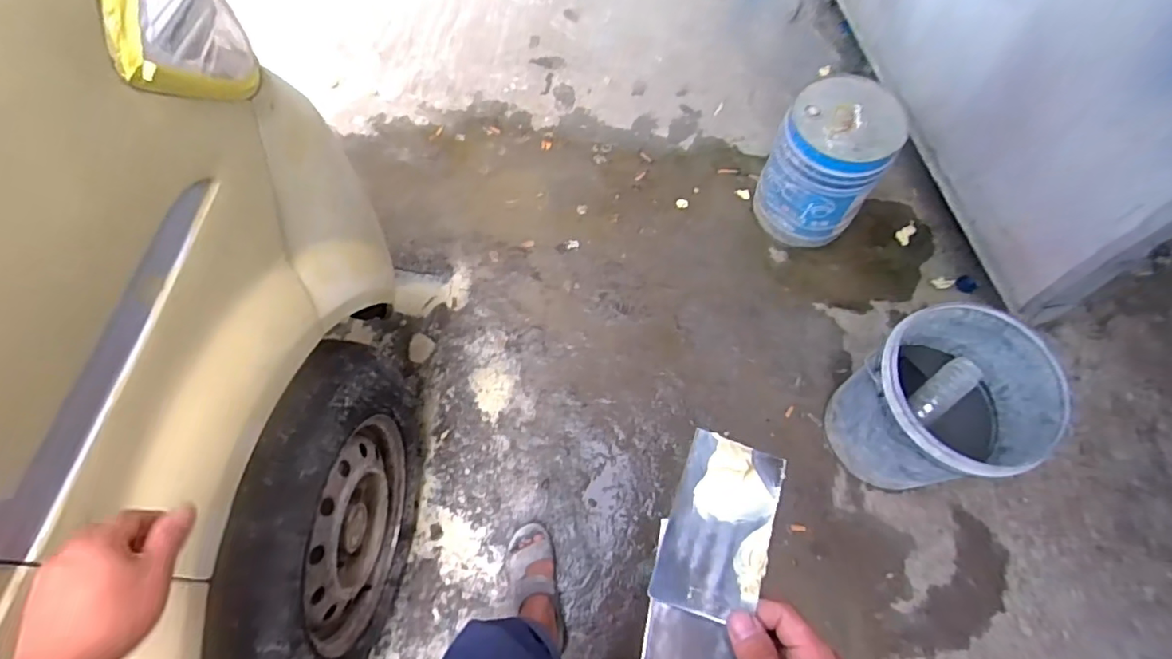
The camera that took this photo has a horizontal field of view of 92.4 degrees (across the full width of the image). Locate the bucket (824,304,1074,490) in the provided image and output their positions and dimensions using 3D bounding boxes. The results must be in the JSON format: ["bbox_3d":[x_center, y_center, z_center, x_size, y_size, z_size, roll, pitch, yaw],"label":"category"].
[{"bbox_3d":[0.700,0.167,1.175,0.322,0.383,0.297,0,66,1],"label":"bucket"}]

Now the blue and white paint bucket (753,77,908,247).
[{"bbox_3d":[0.627,-0.435,1.467,0.274,0.353,0.318,34,71,15],"label":"blue and white paint bucket"}]

